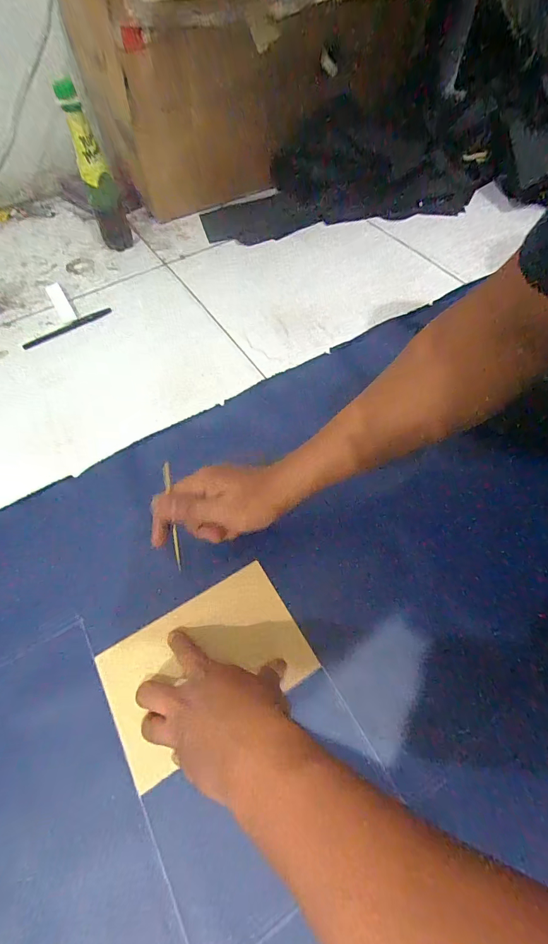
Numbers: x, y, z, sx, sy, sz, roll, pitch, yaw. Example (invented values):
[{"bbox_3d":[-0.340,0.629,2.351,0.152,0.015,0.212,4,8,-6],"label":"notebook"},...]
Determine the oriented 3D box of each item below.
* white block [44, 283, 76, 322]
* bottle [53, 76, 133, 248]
[{"bbox_3d":[-0.364,-0.289,0.647,0.024,0.009,0.122,-29,62,-14],"label":"white block"},{"bbox_3d":[-0.306,-0.510,0.651,0.052,0.231,0.058,-21,61,-11],"label":"bottle"}]

